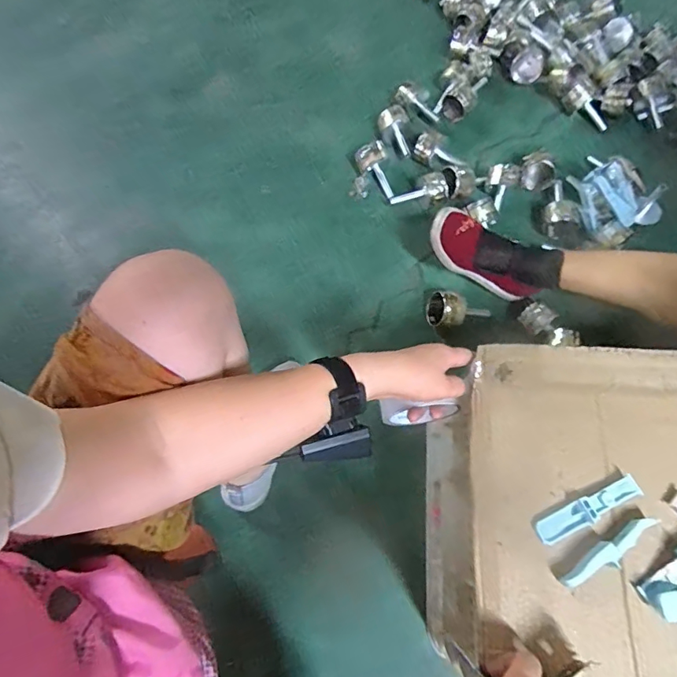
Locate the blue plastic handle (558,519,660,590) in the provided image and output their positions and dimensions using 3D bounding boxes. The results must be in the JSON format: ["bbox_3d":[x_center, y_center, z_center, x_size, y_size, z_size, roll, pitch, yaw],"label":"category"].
[{"bbox_3d":[0.227,0.180,0.398,0.094,0.018,0.019,-32,70,-11],"label":"blue plastic handle"}]

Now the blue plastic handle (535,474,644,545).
[{"bbox_3d":[0.219,0.151,0.415,0.096,0.008,0.021,-23,69,-7],"label":"blue plastic handle"}]

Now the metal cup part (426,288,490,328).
[{"bbox_3d":[0.199,-0.042,0.778,0.106,0.058,0.054,11,68,6],"label":"metal cup part"}]

